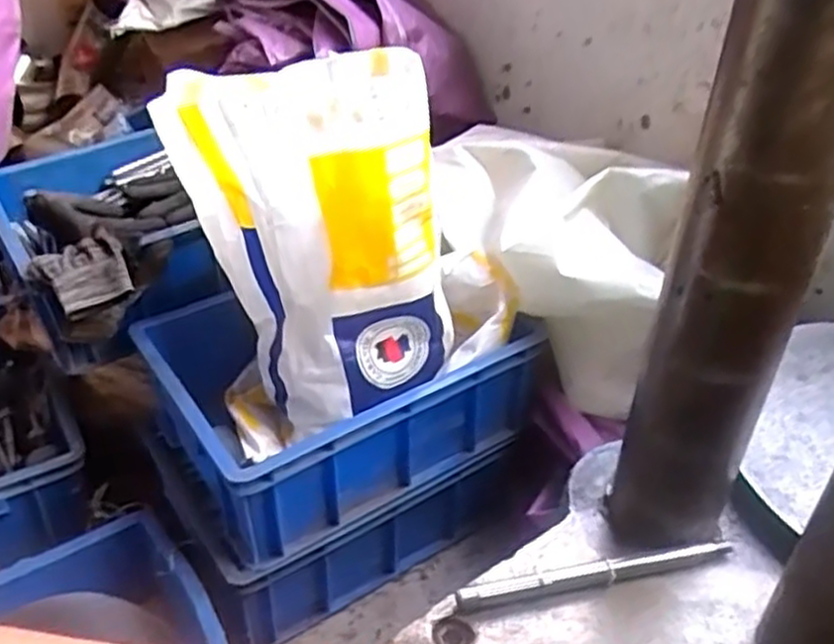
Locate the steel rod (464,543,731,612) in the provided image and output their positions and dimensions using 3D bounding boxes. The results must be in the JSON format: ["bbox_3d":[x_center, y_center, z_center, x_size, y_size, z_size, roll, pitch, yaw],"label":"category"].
[{"bbox_3d":[0.102,0.141,0.432,0.162,0.015,0.012,-7,38,-12],"label":"steel rod"}]

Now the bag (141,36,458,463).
[{"bbox_3d":[-0.087,-0.073,0.847,0.295,0.401,0.219,-20,42,-26],"label":"bag"}]

